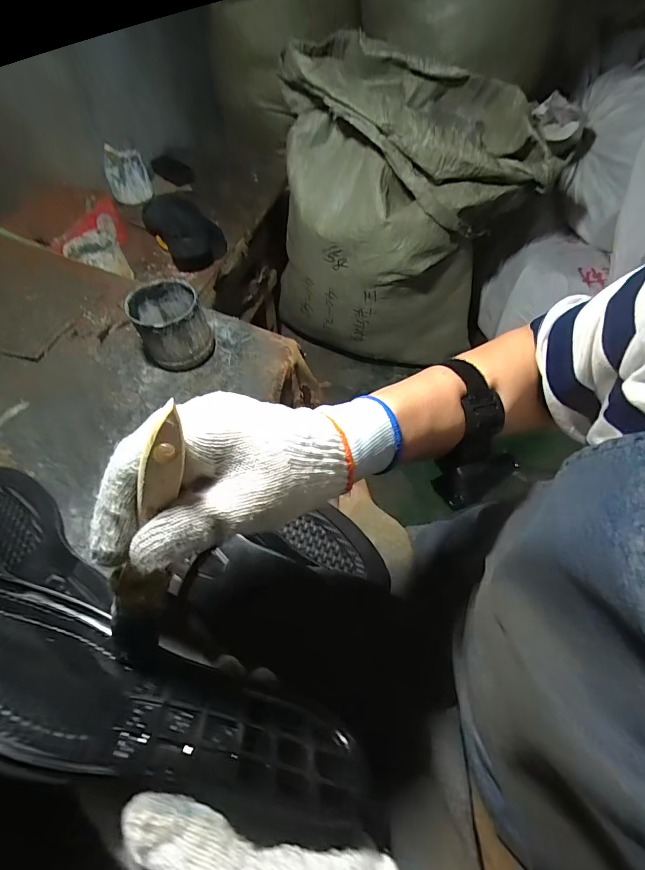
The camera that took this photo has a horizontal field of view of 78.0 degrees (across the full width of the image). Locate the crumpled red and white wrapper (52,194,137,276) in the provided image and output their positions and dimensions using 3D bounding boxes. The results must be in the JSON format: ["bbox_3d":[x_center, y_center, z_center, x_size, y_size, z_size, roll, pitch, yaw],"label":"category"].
[{"bbox_3d":[-0.407,-0.339,0.717,0.093,0.069,0.209,-20,58,-9],"label":"crumpled red and white wrapper"}]

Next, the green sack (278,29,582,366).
[{"bbox_3d":[0.240,-0.564,1.038,0.540,0.624,0.593,31,64,21],"label":"green sack"}]

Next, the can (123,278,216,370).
[{"bbox_3d":[-0.205,-0.147,0.544,0.085,0.084,0.090,-2,57,3],"label":"can"}]

